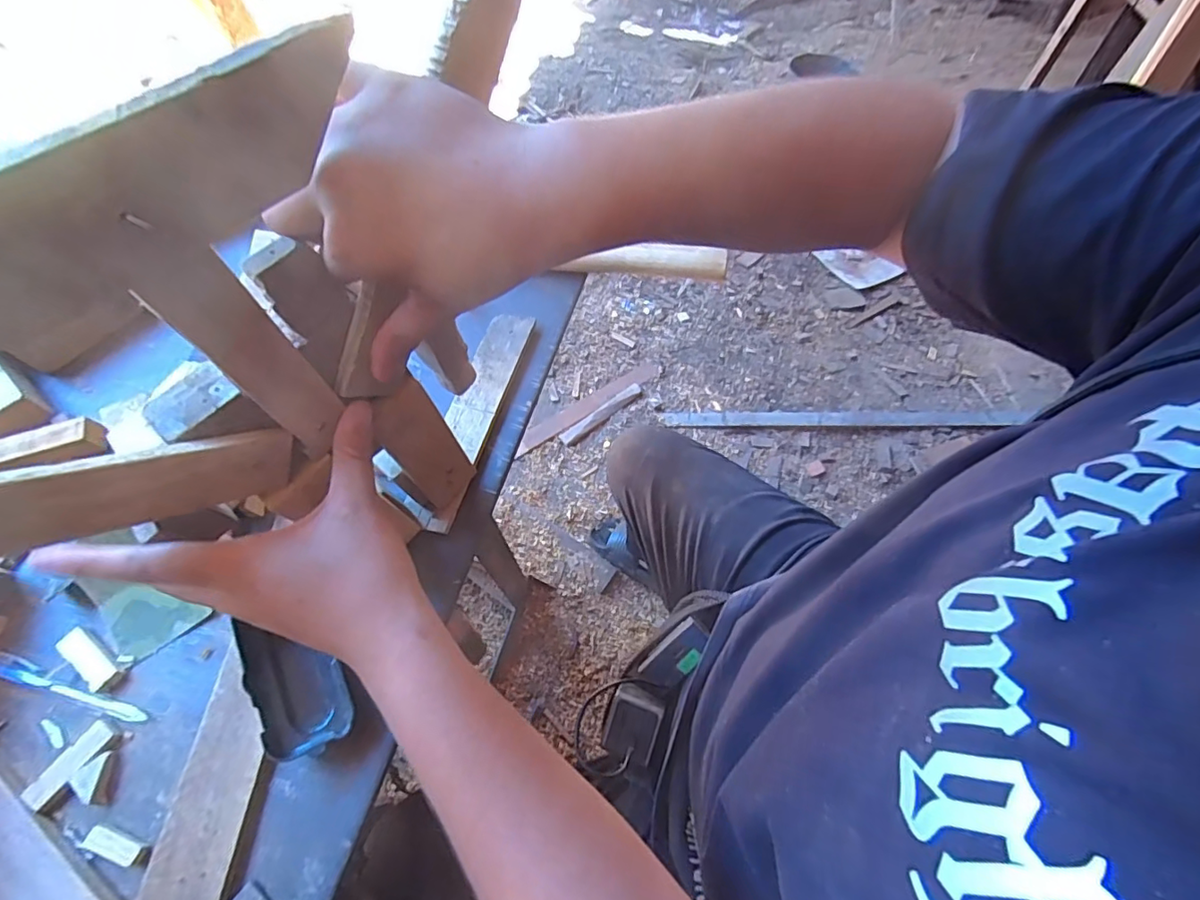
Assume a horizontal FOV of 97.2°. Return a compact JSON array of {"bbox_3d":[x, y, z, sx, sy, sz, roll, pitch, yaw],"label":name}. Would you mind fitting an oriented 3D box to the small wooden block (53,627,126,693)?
[{"bbox_3d":[-0.352,0.144,0.365,0.055,0.005,0.017,33,61,17],"label":"small wooden block"}]

